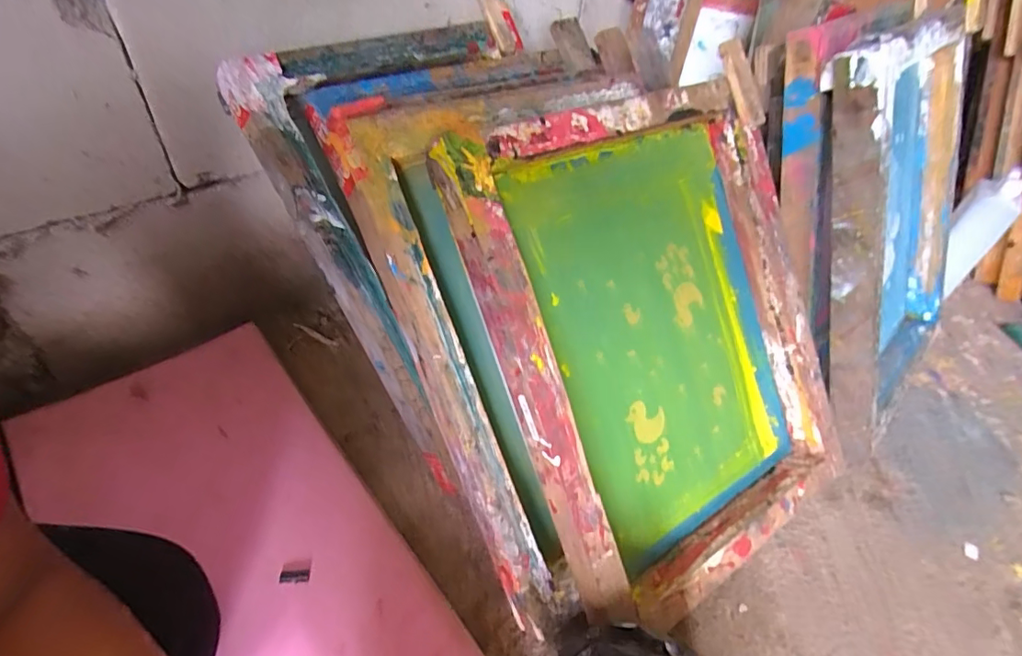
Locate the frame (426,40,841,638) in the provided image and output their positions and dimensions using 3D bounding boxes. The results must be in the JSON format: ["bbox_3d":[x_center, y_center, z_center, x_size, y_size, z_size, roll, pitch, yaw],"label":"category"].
[{"bbox_3d":[0.159,0.011,0.516,0.364,0.459,0.071,-23,11,-28],"label":"frame"}]

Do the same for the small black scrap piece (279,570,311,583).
[{"bbox_3d":[-0.205,0.234,0.486,0.026,0.004,0.012,2,42,-6],"label":"small black scrap piece"}]

